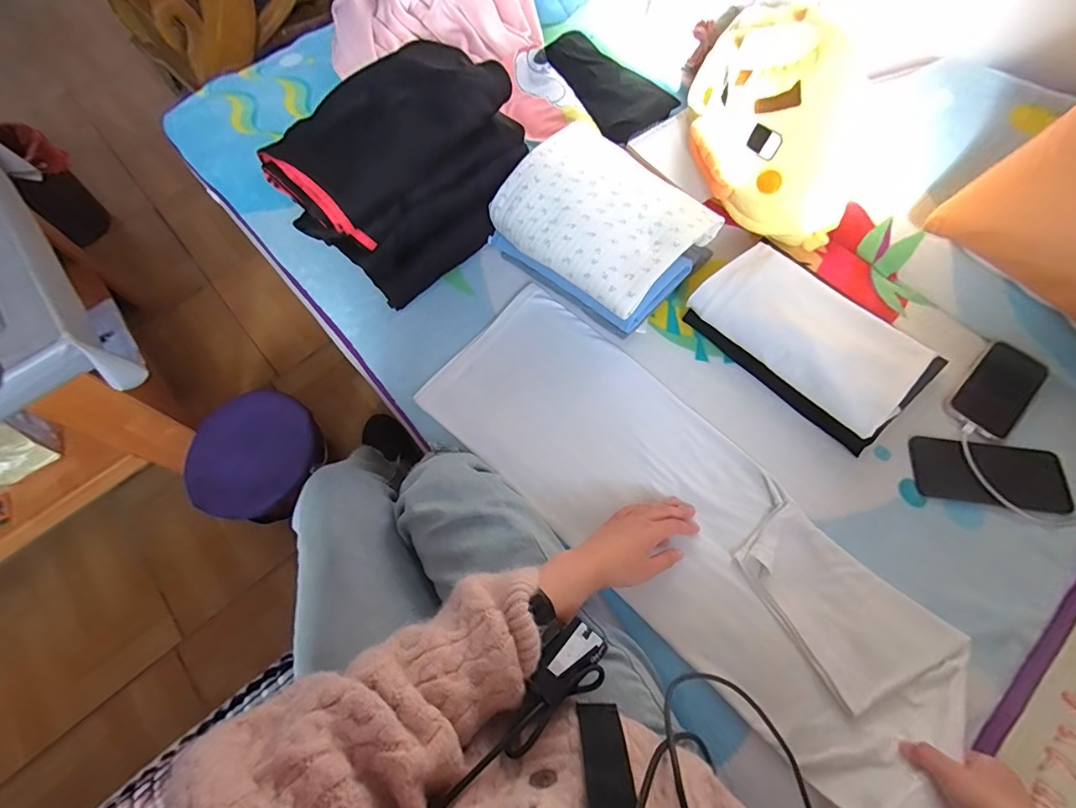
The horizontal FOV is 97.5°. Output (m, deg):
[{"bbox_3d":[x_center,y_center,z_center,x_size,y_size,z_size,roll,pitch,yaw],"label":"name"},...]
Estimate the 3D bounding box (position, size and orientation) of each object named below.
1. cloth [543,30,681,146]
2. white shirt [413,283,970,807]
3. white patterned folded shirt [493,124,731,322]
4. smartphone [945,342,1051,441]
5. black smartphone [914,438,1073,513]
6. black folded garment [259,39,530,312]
[{"bbox_3d":[0.120,-0.577,0.844,0.152,0.055,0.230,-39,70,-15],"label":"cloth"},{"bbox_3d":[0.153,0.101,0.552,0.643,0.050,0.248,40,78,19],"label":"white shirt"},{"bbox_3d":[0.085,-0.263,0.636,0.254,0.051,0.213,41,73,18],"label":"white patterned folded shirt"},{"bbox_3d":[0.592,-0.019,0.604,0.153,0.006,0.071,-41,71,-16],"label":"smartphone"},{"bbox_3d":[0.541,0.084,0.567,0.167,0.011,0.076,9,66,5],"label":"black smartphone"},{"bbox_3d":[-0.184,-0.316,0.671,0.202,0.225,0.296,42,73,18],"label":"black folded garment"}]

